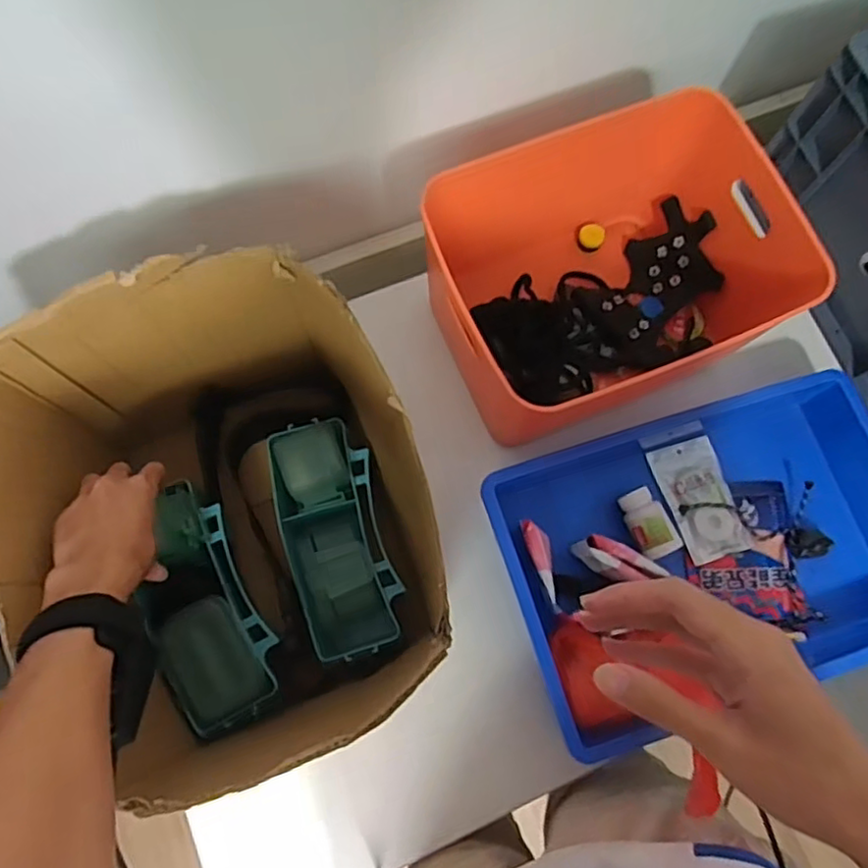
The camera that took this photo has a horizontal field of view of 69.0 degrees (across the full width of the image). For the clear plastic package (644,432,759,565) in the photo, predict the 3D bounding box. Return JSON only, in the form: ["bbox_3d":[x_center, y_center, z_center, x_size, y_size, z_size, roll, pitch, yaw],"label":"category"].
[{"bbox_3d":[0.308,0.074,0.725,0.077,0.013,0.137,-16,76,-5],"label":"clear plastic package"}]

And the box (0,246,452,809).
[{"bbox_3d":[-0.159,0.070,0.563,0.298,0.262,0.401,-17,76,-5],"label":"box"}]

